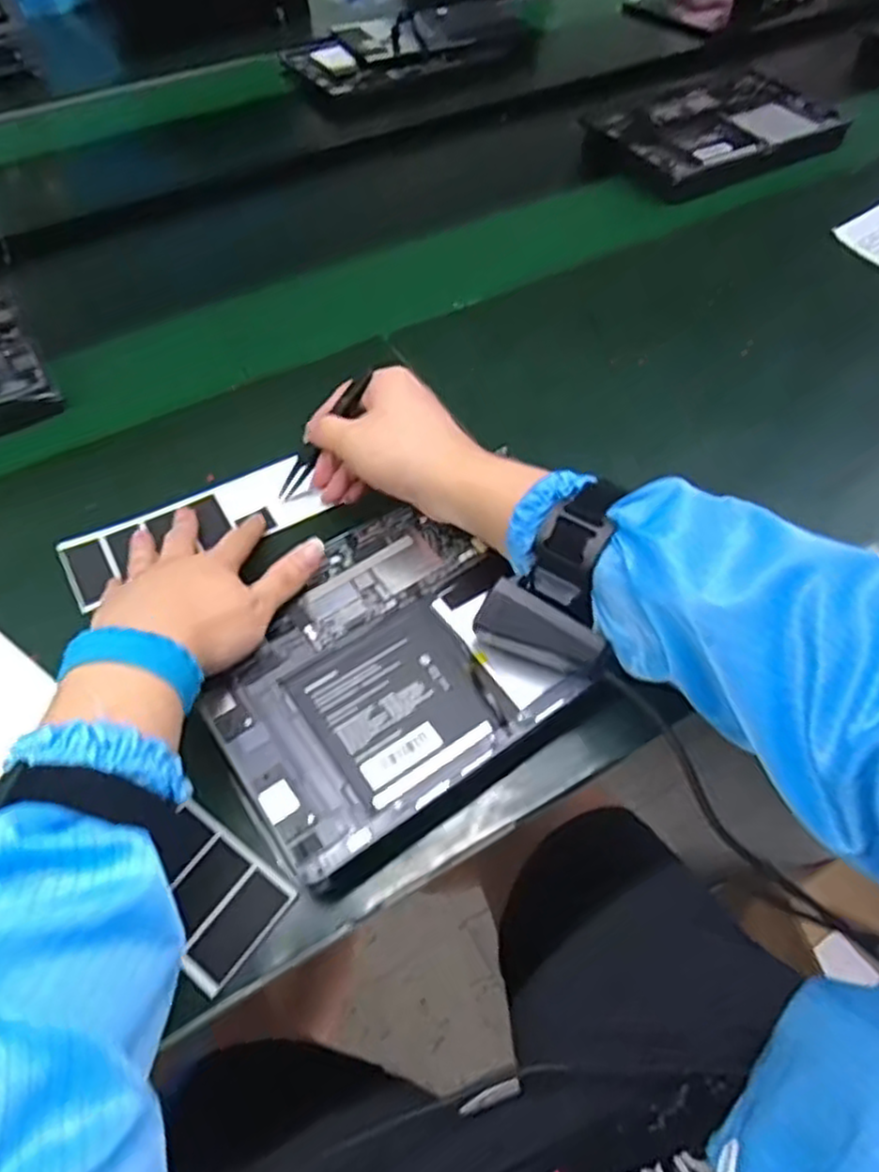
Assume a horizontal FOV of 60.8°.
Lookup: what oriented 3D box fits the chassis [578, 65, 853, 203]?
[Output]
[{"bbox_3d":[0.303,-0.490,0.808,0.257,0.033,0.176,-22,57,-15],"label":"chassis"}]

